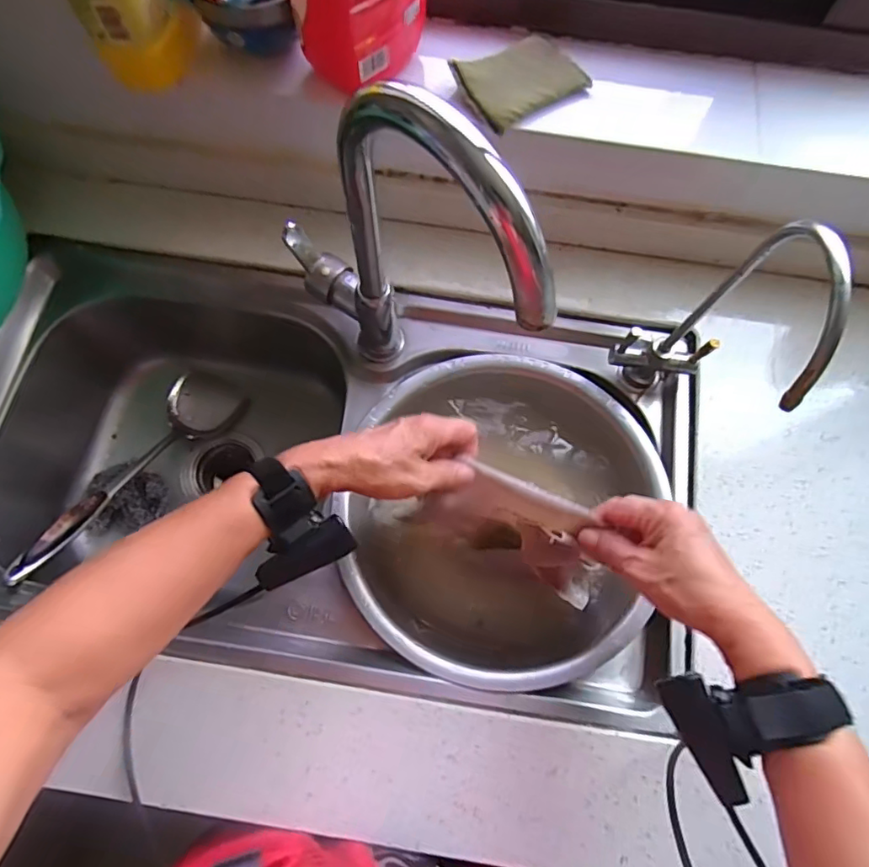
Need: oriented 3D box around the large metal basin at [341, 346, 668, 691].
[{"bbox_3d":[0.063,0.083,0.572,0.293,0.110,0.321,0,72,-1],"label":"large metal basin"}]

